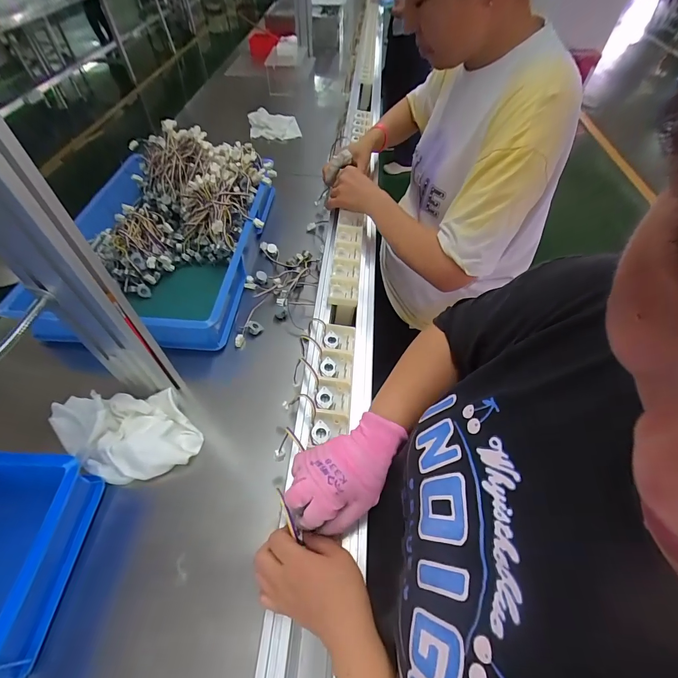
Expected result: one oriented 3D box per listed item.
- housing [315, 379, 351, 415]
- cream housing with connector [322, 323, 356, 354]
[{"bbox_3d":[-0.008,0.084,0.489,0.048,0.024,0.051,3,53,2],"label":"housing"},{"bbox_3d":[0.001,0.001,0.544,0.047,0.023,0.048,5,53,4],"label":"cream housing with connector"}]

